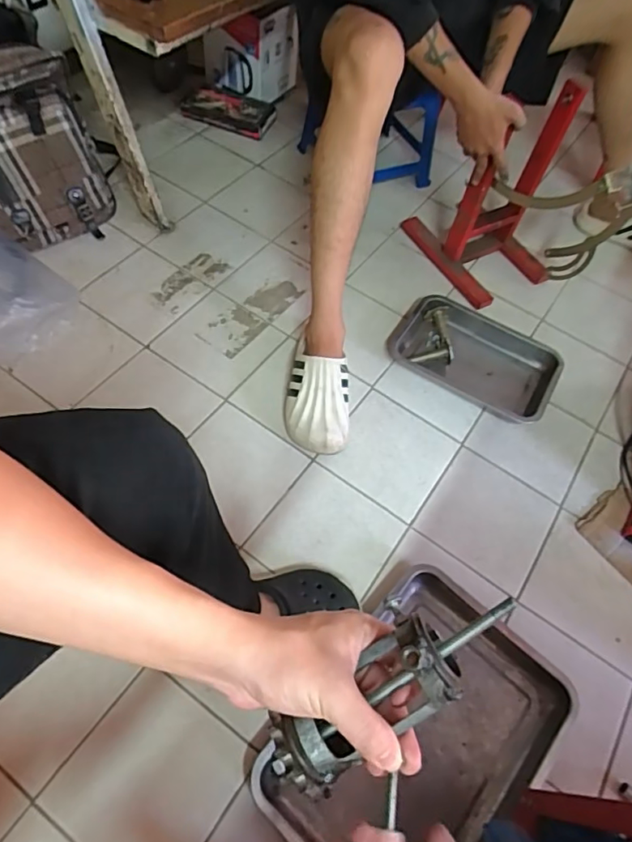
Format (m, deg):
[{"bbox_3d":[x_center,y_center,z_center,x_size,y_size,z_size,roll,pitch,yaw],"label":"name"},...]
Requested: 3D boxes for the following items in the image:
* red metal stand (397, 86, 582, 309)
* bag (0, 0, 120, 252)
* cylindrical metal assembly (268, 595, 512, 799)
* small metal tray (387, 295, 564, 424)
[{"bbox_3d":[0.358,-0.449,1.049,0.197,0.320,0.273,-24,66,-18],"label":"red metal stand"},{"bbox_3d":[-0.566,-0.522,0.965,0.201,0.350,0.305,41,64,16],"label":"bag"},{"bbox_3d":[0.041,0.148,0.307,0.155,0.048,0.056,-37,69,-1],"label":"cylindrical metal assembly"},{"bbox_3d":[0.315,-0.139,1.036,0.320,0.043,0.211,31,62,11],"label":"small metal tray"}]

